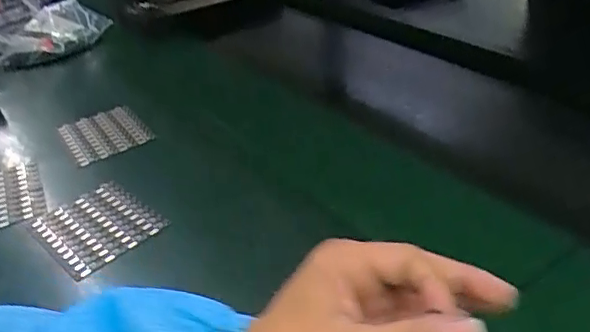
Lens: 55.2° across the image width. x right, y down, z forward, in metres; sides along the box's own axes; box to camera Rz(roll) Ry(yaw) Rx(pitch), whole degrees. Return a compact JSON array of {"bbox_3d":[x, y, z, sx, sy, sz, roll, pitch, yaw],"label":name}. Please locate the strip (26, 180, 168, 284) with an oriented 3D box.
[{"bbox_3d":[-0.170,0.051,0.481,0.100,0.010,0.081,25,43,39],"label":"strip"}]

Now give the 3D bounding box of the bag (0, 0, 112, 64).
[{"bbox_3d":[-0.437,-0.237,0.916,0.224,0.074,0.163,12,36,29],"label":"bag"}]

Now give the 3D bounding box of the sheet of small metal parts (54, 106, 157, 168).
[{"bbox_3d":[-0.215,-0.038,0.633,0.081,0.012,0.101,-25,39,-23],"label":"sheet of small metal parts"}]

